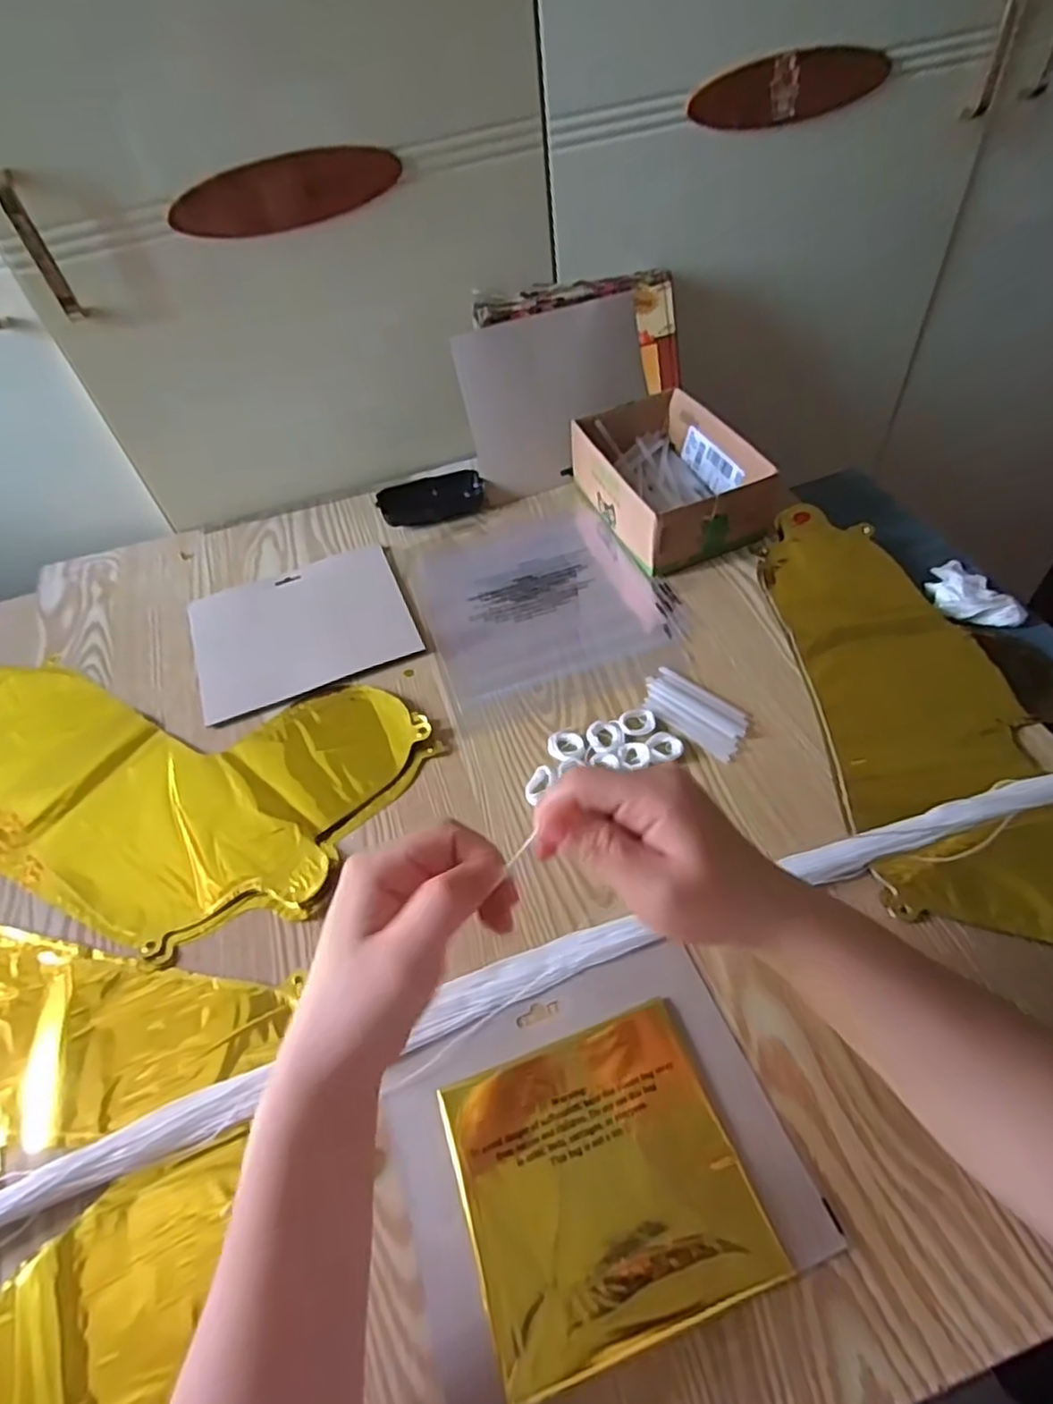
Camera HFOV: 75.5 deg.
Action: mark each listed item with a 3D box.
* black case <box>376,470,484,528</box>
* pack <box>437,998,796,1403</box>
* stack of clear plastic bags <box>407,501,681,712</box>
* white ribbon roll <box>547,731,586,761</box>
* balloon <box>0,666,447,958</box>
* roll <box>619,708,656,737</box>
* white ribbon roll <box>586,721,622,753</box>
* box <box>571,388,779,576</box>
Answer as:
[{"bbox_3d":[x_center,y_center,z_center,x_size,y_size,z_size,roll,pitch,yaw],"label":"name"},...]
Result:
[{"bbox_3d":[-0.100,-0.214,0.717,0.107,0.028,0.044,-17,50,-8],"label":"black case"},{"bbox_3d":[0.037,0.238,0.343,0.135,0.009,0.129,-18,50,-9],"label":"pack"},{"bbox_3d":[0.007,-0.103,0.637,0.207,0.013,0.220,-19,50,-9],"label":"stack of clear plastic bags"},{"bbox_3d":[0.029,0.033,0.512,0.026,0.005,0.030,-19,50,-10],"label":"white ribbon roll"},{"bbox_3d":[-0.308,0.046,0.545,0.412,0.013,0.229,16,53,19],"label":"balloon"},{"bbox_3d":[0.084,0.016,0.517,0.027,0.004,0.023,-10,49,-2],"label":"roll"},{"bbox_3d":[0.059,0.026,0.511,0.025,0.006,0.028,-2,50,5],"label":"white ribbon roll"},{"bbox_3d":[0.136,-0.214,0.658,0.136,0.073,0.185,-21,51,-11],"label":"box"}]

